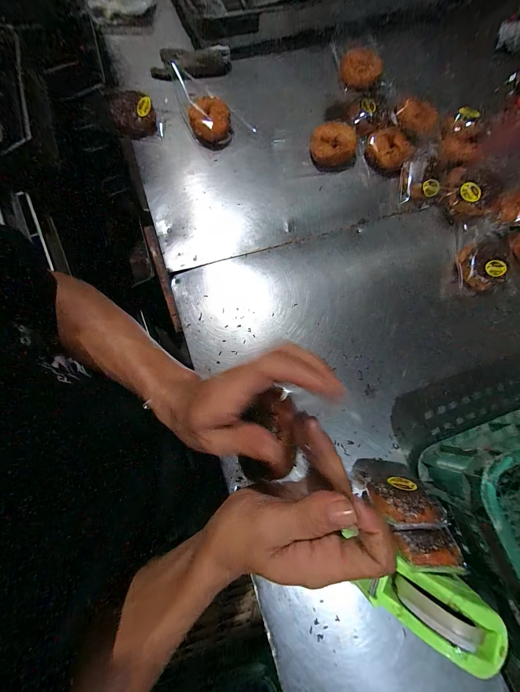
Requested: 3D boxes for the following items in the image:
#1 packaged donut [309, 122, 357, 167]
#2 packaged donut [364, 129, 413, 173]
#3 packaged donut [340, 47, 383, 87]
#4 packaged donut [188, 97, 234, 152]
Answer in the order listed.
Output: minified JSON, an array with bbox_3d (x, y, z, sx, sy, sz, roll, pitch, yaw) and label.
[{"bbox_3d":[0.161,-0.445,0.587,0.099,0.040,0.089,11,76,1],"label":"packaged donut"},{"bbox_3d":[0.281,-0.431,0.581,0.090,0.024,0.090,0,91,6],"label":"packaged donut"},{"bbox_3d":[0.248,-0.680,0.649,0.097,0.073,0.032,12,76,2],"label":"packaged donut"},{"bbox_3d":[-0.109,-0.490,0.586,0.091,0.045,0.086,-4,77,-2],"label":"packaged donut"}]

